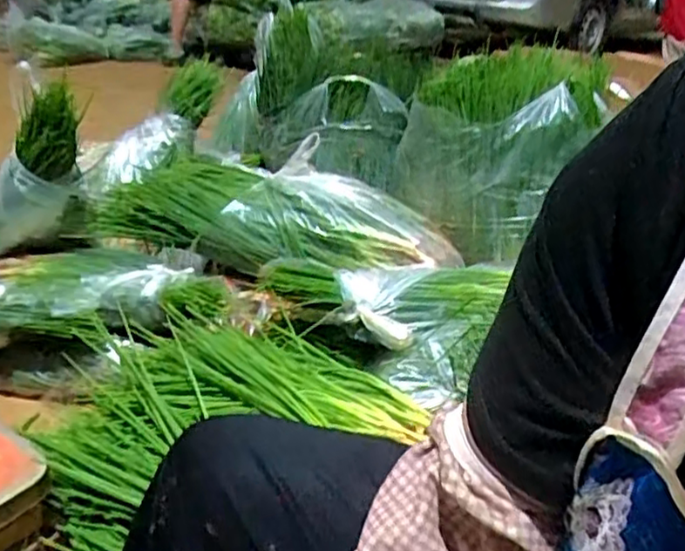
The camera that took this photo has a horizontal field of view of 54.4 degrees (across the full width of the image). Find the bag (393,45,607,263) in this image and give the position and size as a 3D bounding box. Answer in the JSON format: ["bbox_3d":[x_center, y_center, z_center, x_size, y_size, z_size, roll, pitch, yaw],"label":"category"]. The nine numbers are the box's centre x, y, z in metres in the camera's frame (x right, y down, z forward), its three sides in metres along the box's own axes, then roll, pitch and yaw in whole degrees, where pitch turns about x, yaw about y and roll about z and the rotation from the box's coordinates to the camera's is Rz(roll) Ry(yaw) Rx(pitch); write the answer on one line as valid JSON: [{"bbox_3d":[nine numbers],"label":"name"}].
[{"bbox_3d":[0.301,-0.248,1.350,0.287,0.350,0.291,-14,32,-32],"label":"bag"}]

